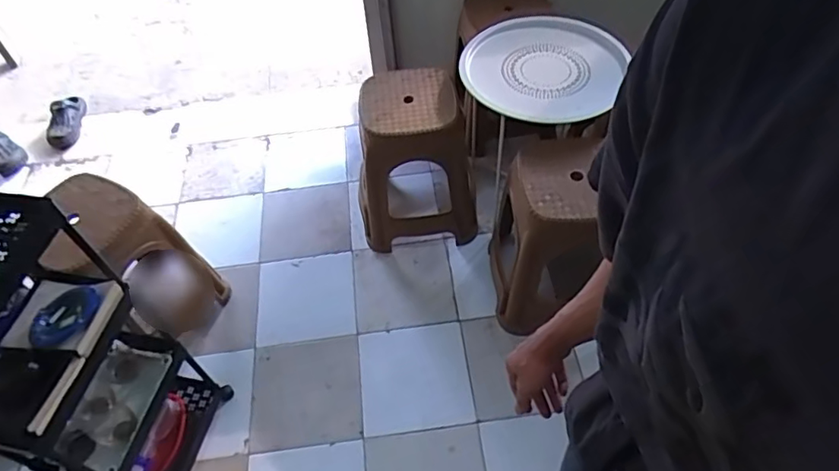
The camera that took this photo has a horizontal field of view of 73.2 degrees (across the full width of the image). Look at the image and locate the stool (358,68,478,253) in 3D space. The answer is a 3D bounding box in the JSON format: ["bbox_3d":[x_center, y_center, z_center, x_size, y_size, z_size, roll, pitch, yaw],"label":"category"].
[{"bbox_3d":[-0.007,-0.221,1.722,0.357,0.470,0.359,-7,52,-1],"label":"stool"}]

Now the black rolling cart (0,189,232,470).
[{"bbox_3d":[-0.680,0.289,1.132,0.278,0.799,0.333,4,53,7],"label":"black rolling cart"}]

